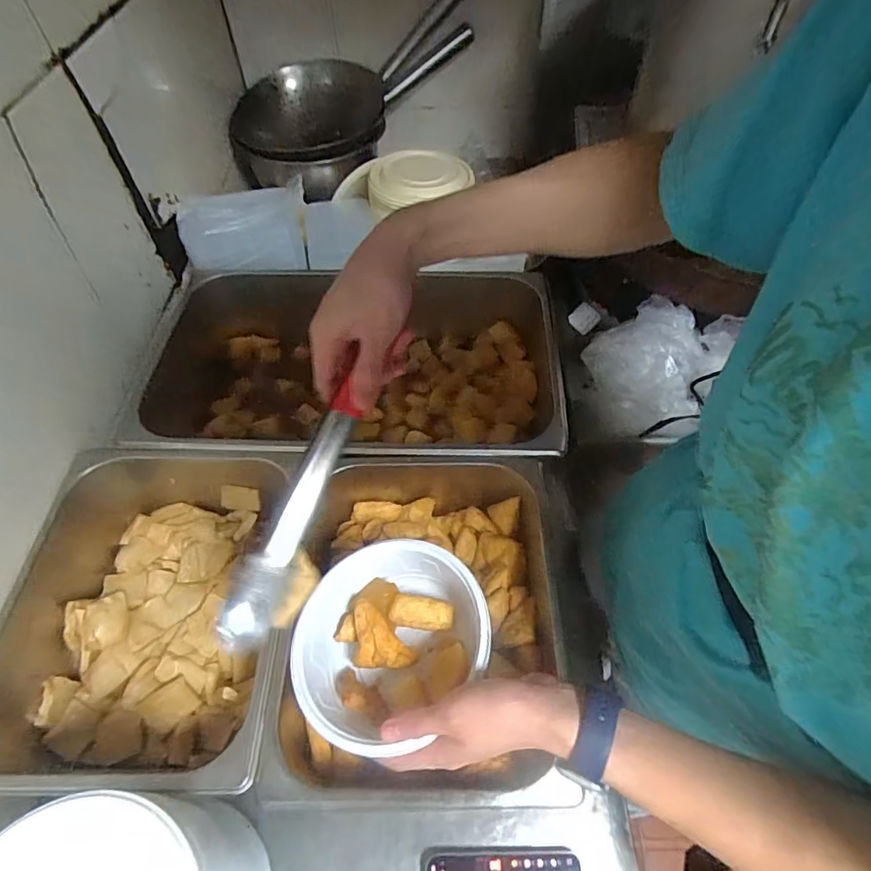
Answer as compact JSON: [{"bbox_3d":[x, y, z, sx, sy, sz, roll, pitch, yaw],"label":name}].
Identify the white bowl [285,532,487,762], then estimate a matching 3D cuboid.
[{"bbox_3d":[-0.045,0.177,0.451,0.167,0.079,0.153,0,56,0],"label":"white bowl"}]

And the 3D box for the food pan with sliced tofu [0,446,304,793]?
[{"bbox_3d":[-0.287,0.177,0.535,0.271,0.127,0.316,-1,56,0],"label":"food pan with sliced tofu"}]

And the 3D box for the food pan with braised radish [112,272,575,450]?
[{"bbox_3d":[-0.118,-0.078,0.716,0.548,0.141,0.290,5,56,4],"label":"food pan with braised radish"}]

